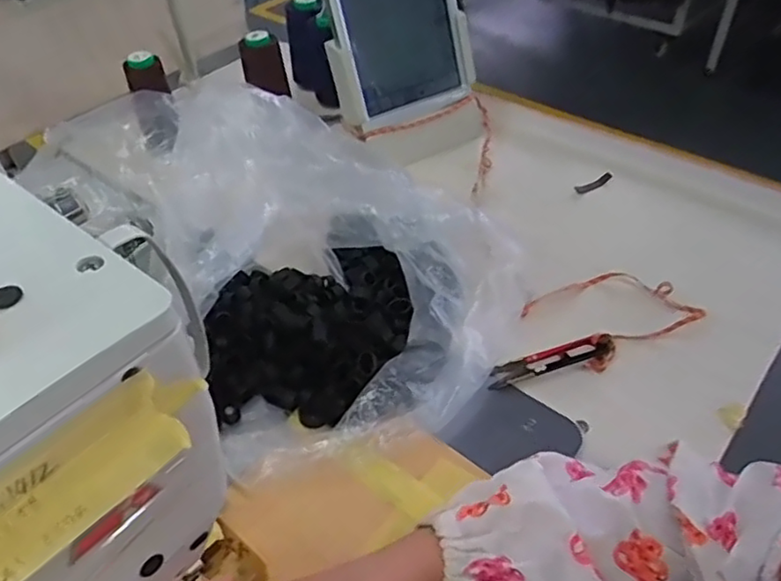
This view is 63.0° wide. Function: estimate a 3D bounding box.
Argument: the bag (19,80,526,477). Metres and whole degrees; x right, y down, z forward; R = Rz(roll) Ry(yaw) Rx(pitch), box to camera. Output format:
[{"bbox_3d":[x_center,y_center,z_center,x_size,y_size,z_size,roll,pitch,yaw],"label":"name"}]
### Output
[{"bbox_3d":[-0.064,-0.029,0.510,0.304,0.137,0.263,34,54,30],"label":"bag"}]

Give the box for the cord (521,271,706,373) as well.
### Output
[{"bbox_3d":[0.187,0.019,0.548,0.127,0.031,0.091,-18,47,-17],"label":"cord"}]

